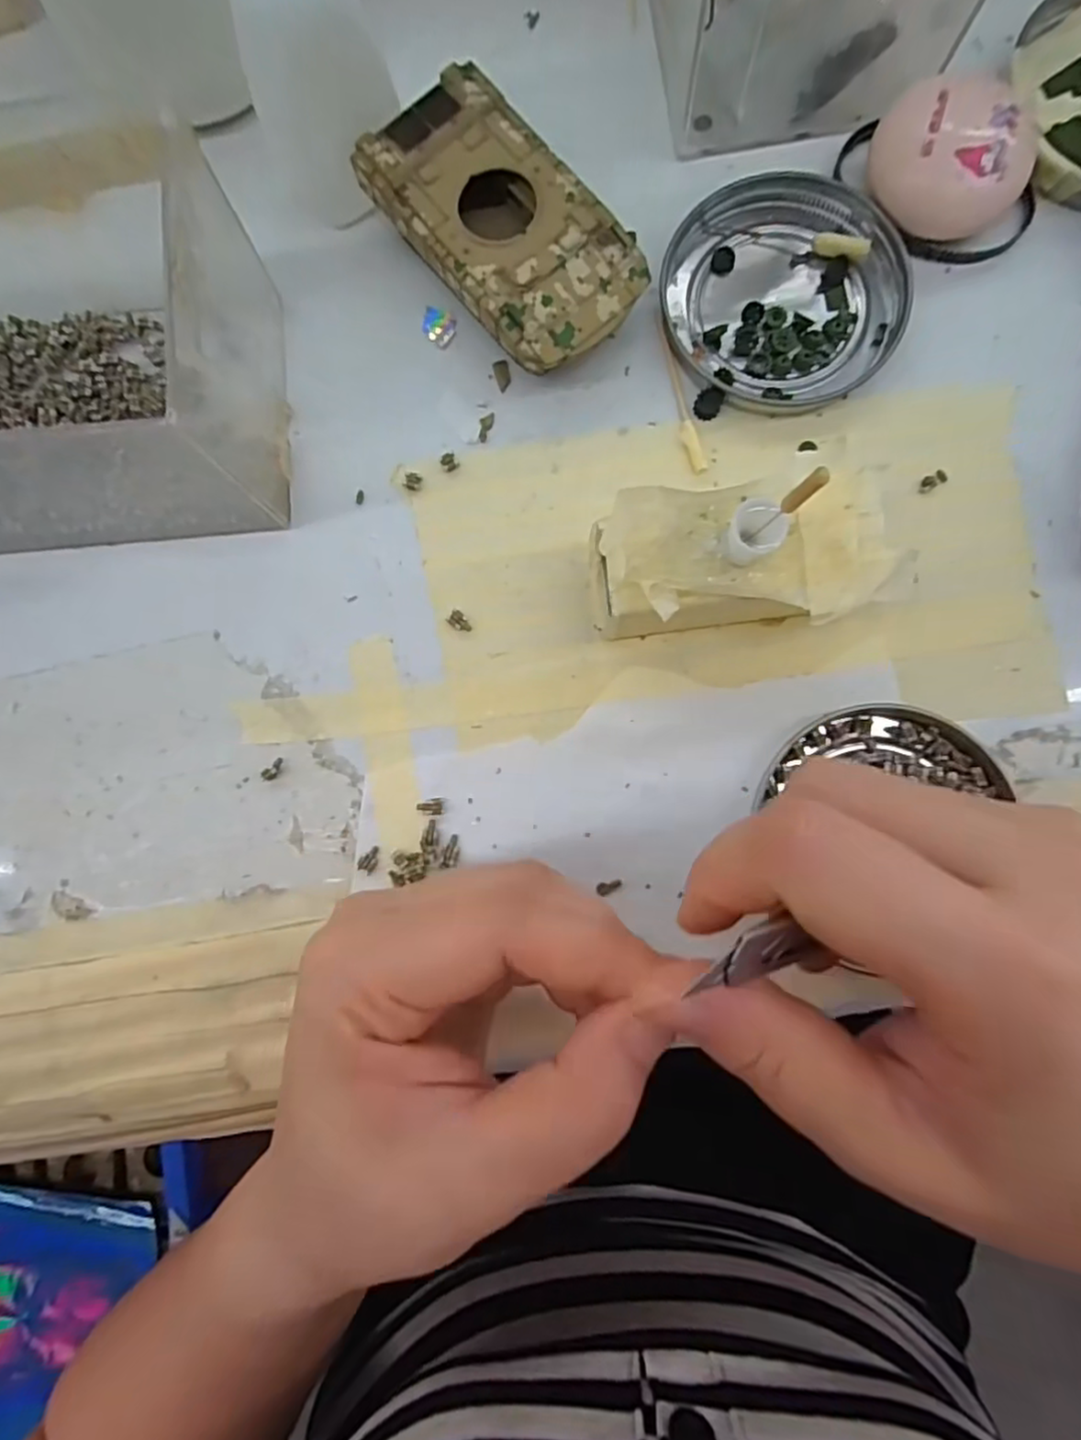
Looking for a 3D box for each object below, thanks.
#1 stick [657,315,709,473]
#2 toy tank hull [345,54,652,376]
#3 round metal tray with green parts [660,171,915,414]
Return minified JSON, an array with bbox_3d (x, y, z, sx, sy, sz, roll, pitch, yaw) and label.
[{"bbox_3d":[0.046,-0.109,0.223,0.006,0.005,0.055,-15,85,1],"label":"stick"},{"bbox_3d":[-0.011,-0.157,0.220,0.053,0.026,0.095,-41,85,-1],"label":"toy tank hull"},{"bbox_3d":[0.081,-0.143,0.223,0.074,0.008,0.076,0,85,3],"label":"round metal tray with green parts"}]

